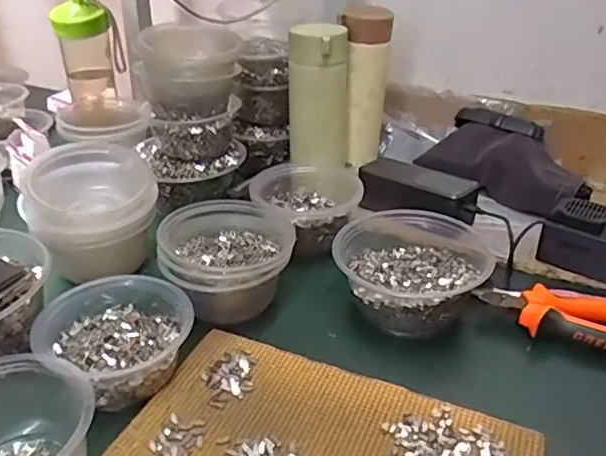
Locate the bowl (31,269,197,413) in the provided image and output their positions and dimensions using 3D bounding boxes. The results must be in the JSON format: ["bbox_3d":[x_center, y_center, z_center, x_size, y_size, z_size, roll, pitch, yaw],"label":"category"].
[{"bbox_3d":[-0.148,0.085,0.462,0.112,0.048,0.107,1,31,-1],"label":"bowl"}]

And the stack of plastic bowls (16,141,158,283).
[{"bbox_3d":[-0.202,-0.012,0.585,0.112,0.117,0.093,-3,31,-8],"label":"stack of plastic bowls"}]

